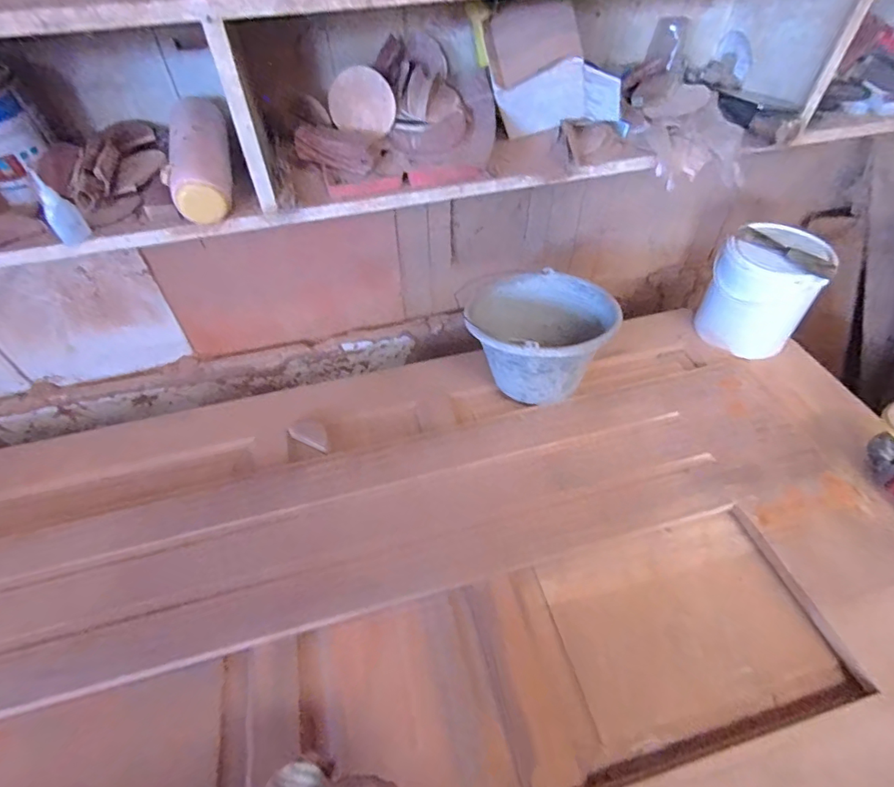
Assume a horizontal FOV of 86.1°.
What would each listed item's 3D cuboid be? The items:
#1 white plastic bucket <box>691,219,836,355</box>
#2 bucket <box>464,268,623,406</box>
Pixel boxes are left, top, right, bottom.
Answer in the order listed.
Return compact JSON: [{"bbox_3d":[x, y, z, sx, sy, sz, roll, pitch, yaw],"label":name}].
[{"bbox_3d":[0.609,-0.202,0.932,0.179,0.206,0.156,30,56,24],"label":"white plastic bucket"},{"bbox_3d":[0.159,-0.103,0.881,0.252,0.175,0.244,0,49,0],"label":"bucket"}]

